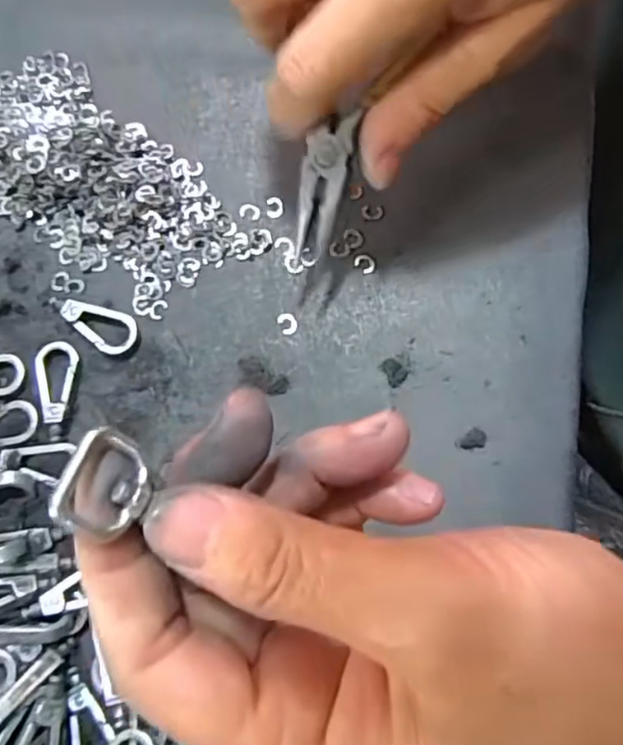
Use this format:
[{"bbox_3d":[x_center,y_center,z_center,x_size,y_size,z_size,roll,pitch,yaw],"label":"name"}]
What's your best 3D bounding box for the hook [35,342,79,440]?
[{"bbox_3d":[-0.093,0.006,0.232,0.014,0.005,0.036,-13,79,1],"label":"hook"}]

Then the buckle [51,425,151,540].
[{"bbox_3d":[-0.041,0.022,0.124,0.017,0.004,0.021,37,55,-25],"label":"buckle"}]

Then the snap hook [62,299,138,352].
[{"bbox_3d":[-0.081,-0.017,0.236,0.030,0.005,0.016,20,81,7],"label":"snap hook"}]

